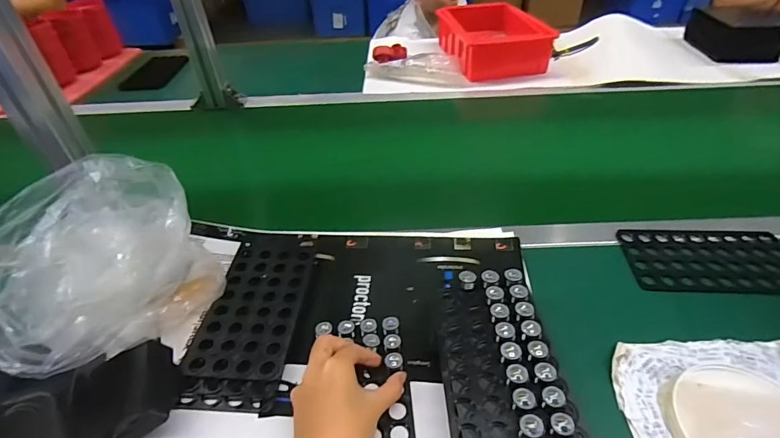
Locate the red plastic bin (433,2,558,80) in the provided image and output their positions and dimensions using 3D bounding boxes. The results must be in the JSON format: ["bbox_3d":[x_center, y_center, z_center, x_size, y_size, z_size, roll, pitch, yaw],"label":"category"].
[{"bbox_3d":[0.241,-0.431,1.025,0.195,0.099,0.250,-10,42,-8],"label":"red plastic bin"}]

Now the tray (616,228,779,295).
[{"bbox_3d":[0.394,0.049,0.528,0.193,0.006,0.103,-1,42,2],"label":"tray"}]

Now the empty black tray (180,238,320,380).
[{"bbox_3d":[-0.148,0.089,0.486,0.102,0.012,0.189,3,42,6],"label":"empty black tray"}]

